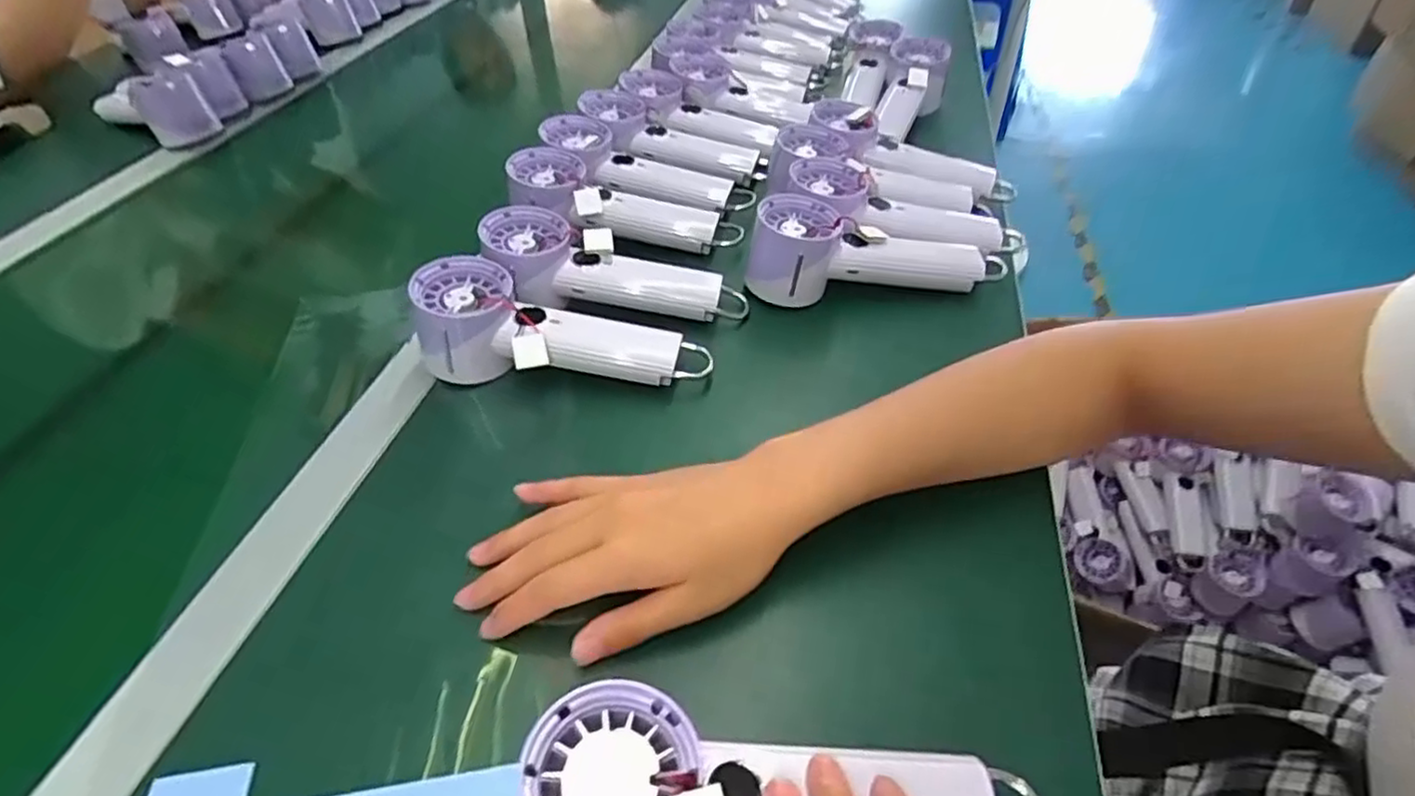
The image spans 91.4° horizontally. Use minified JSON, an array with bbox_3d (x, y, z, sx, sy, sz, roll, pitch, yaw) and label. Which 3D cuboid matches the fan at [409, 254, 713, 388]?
[{"bbox_3d":[-0.097,-0.037,0.463,0.196,0.061,0.065,12,43,-3],"label":"fan"}]

